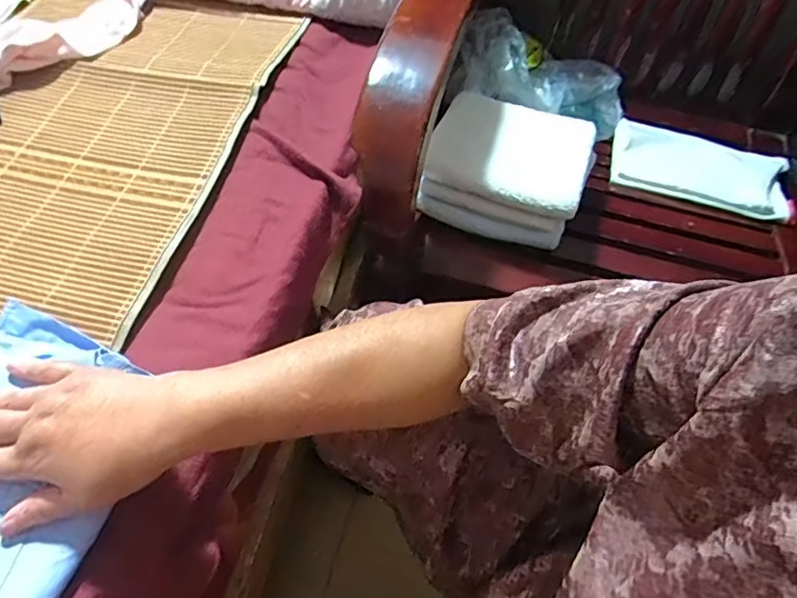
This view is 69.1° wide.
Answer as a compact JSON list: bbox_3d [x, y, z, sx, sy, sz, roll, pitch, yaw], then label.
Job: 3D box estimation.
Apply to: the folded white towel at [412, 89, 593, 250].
[{"bbox_3d":[0.141,-0.177,0.735,0.191,0.079,0.189,16,57,6],"label":"folded white towel"}]

